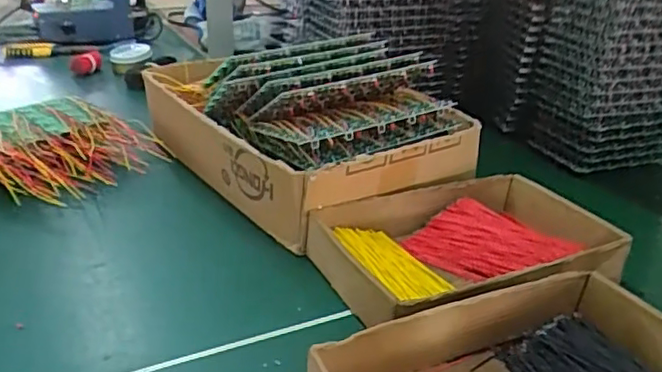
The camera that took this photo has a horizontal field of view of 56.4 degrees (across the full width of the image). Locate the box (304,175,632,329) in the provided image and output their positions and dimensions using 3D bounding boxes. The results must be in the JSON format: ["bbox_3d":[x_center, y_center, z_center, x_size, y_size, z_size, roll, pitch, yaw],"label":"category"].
[{"bbox_3d":[0.114,0.049,0.508,0.228,0.043,0.163,-12,28,-22],"label":"box"}]

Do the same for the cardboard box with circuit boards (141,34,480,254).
[{"bbox_3d":[-0.043,-0.086,0.678,0.220,0.136,0.359,-17,30,-32],"label":"cardboard box with circuit boards"}]

